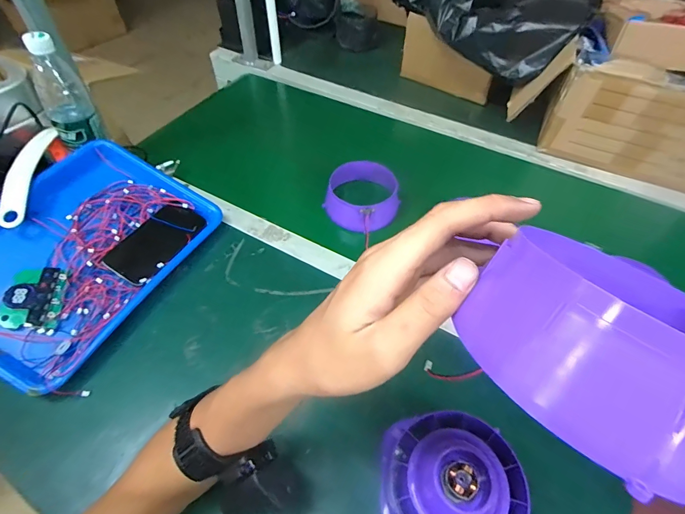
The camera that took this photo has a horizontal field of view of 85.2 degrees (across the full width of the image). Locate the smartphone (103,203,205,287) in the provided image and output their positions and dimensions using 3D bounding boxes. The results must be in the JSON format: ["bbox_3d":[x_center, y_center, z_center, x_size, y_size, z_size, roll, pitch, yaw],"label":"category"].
[{"bbox_3d":[-0.272,-0.023,0.554,0.080,0.014,0.142,29,64,9],"label":"smartphone"}]

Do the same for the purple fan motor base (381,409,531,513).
[{"bbox_3d":[0.105,0.231,0.370,0.129,0.080,0.129,1,52,-1],"label":"purple fan motor base"}]

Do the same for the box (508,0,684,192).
[{"bbox_3d":[0.578,-0.364,0.744,0.366,0.185,0.394,24,55,17],"label":"box"}]

